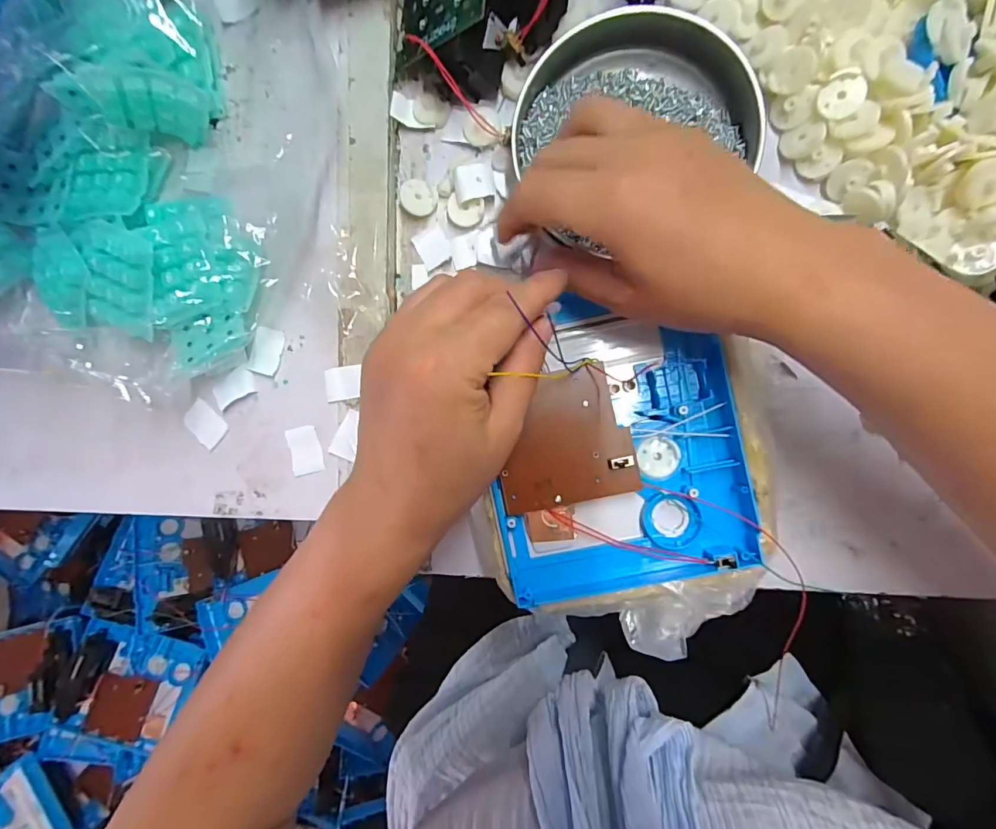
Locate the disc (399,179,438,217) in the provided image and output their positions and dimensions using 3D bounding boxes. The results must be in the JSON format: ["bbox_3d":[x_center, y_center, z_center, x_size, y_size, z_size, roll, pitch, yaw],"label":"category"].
[{"bbox_3d":[-0.050,-0.137,0.296,0.022,0.007,0.021,0,91,5],"label":"disc"}]

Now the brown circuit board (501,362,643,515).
[{"bbox_3d":[0.034,0.015,0.254,0.071,0.010,0.068,-15,95,6],"label":"brown circuit board"}]

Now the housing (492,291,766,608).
[{"bbox_3d":[0.061,0.019,0.255,0.130,0.024,0.154,-13,96,6],"label":"housing"}]

